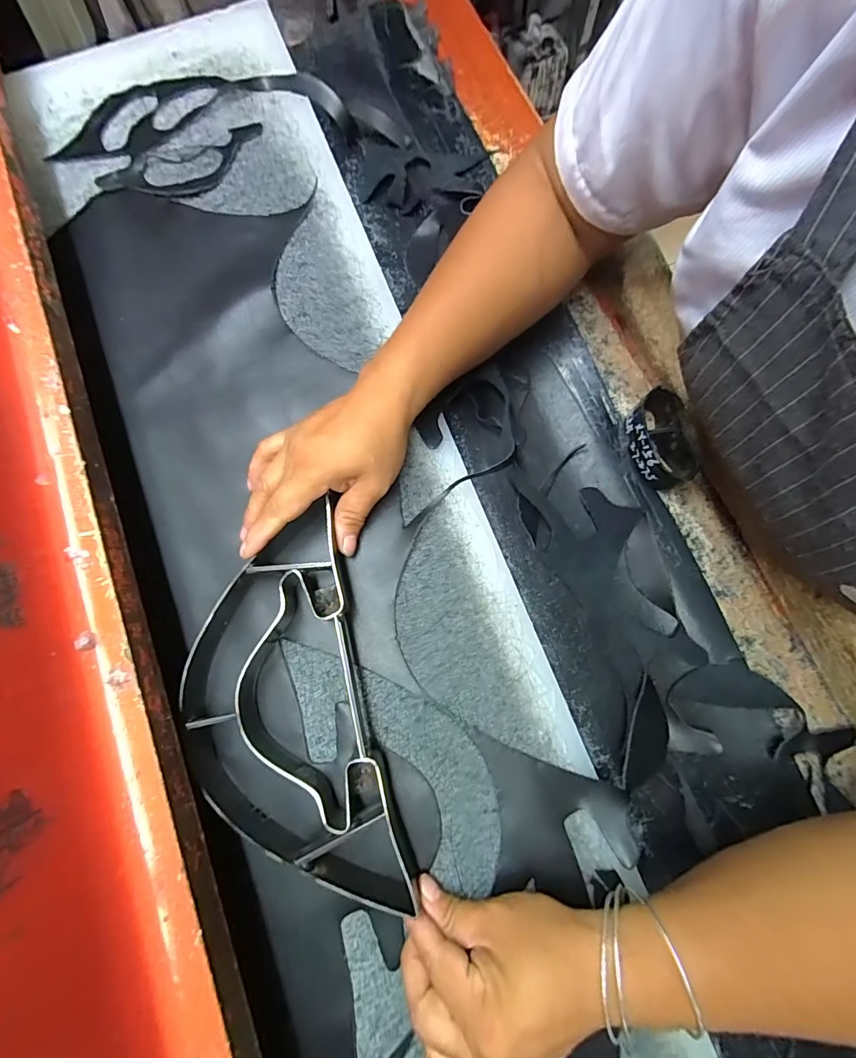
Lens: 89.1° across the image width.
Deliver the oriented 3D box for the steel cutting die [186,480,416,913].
[{"bbox_3d":[-0.106,0.119,0.300,0.131,0.042,0.262,-15,79,-4],"label":"steel cutting die"}]

